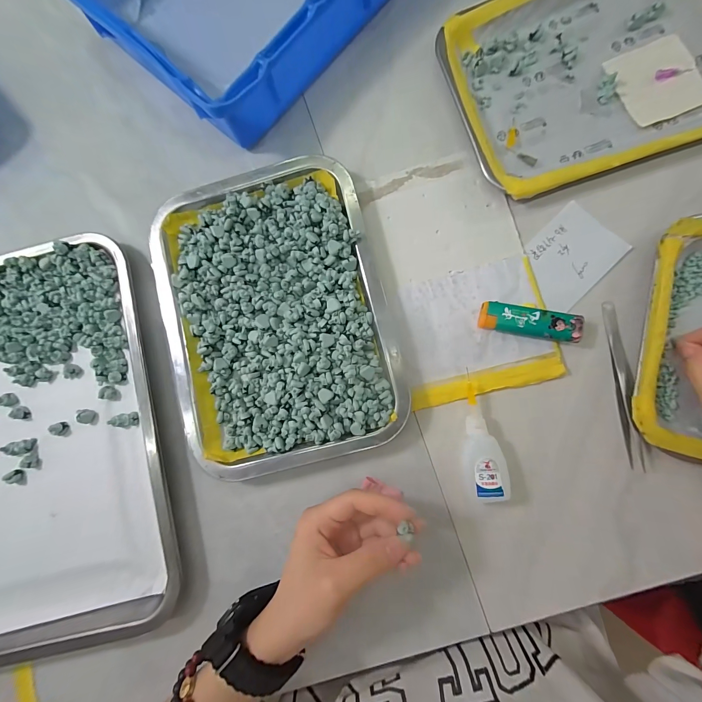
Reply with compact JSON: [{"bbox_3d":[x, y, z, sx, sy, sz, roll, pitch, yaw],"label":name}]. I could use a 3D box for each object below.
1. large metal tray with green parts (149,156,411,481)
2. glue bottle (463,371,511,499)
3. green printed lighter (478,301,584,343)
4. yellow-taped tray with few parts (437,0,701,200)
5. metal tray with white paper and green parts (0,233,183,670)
[{"bbox_3d":[-0.068,-0.031,0.281,0.193,0.031,0.250,-15,83,3],"label":"large metal tray with green parts"},{"bbox_3d":[0.106,0.071,0.260,0.032,0.020,0.093,-5,84,4],"label":"glue bottle"},{"bbox_3d":[0.148,-0.024,0.267,0.078,0.014,0.023,10,85,5],"label":"green printed lighter"},{"bbox_3d":[0.218,-0.249,0.277,0.249,0.019,0.185,-19,83,3],"label":"yellow-taped tray with few parts"},{"bbox_3d":[-0.306,0.078,0.276,0.255,0.033,0.334,-14,83,4],"label":"metal tray with white paper and green parts"}]

